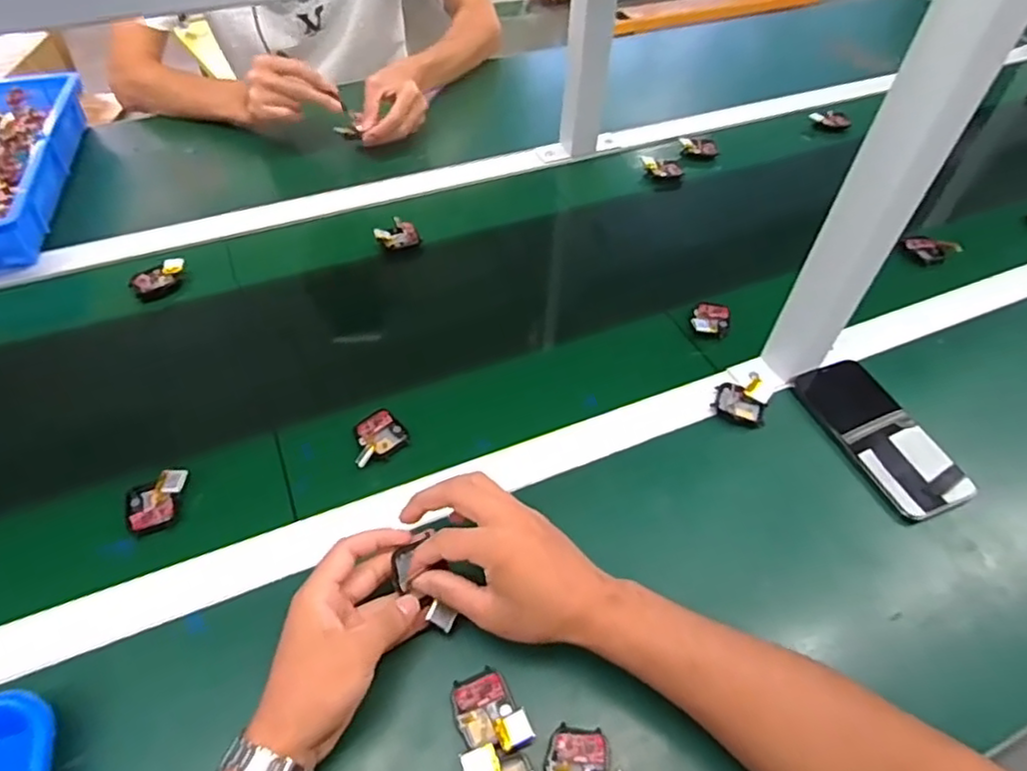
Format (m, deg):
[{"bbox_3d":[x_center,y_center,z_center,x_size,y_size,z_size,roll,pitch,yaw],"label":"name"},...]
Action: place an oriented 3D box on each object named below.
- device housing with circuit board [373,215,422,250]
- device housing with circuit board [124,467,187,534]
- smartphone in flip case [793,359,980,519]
[{"bbox_3d":[-0.136,-0.178,0.731,0.049,0.025,0.027,-16,53,-13],"label":"device housing with circuit board"},{"bbox_3d":[-0.284,0.094,0.505,0.048,0.025,0.043,-21,55,-17],"label":"device housing with circuit board"},{"bbox_3d":[0.331,0.043,0.563,0.076,0.016,0.159,-19,54,-15],"label":"smartphone in flip case"}]

